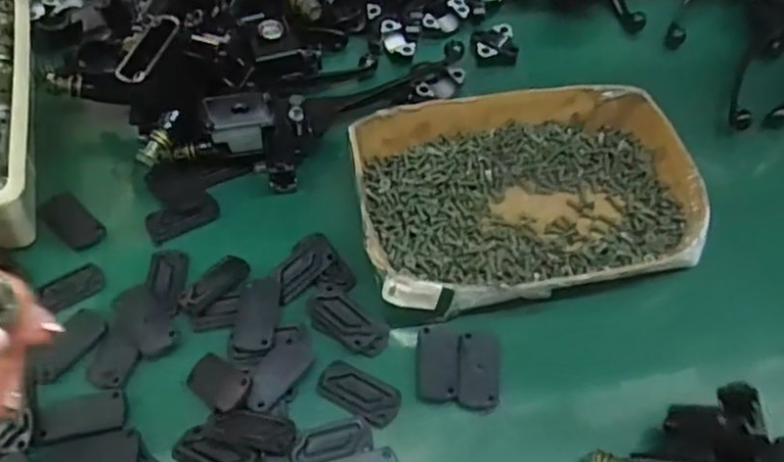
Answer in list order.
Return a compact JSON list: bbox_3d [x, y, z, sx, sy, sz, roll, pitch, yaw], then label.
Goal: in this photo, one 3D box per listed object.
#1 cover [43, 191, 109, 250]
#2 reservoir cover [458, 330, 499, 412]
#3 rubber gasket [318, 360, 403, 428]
[{"bbox_3d":[-0.217,-0.006,0.470,0.050,0.009,0.024,40,63,22],"label":"cover"},{"bbox_3d":[0.053,0.082,0.414,0.025,0.005,0.048,5,56,1],"label":"reservoir cover"},{"bbox_3d":[-0.020,0.094,0.404,0.050,0.004,0.024,27,59,14],"label":"rubber gasket"}]

